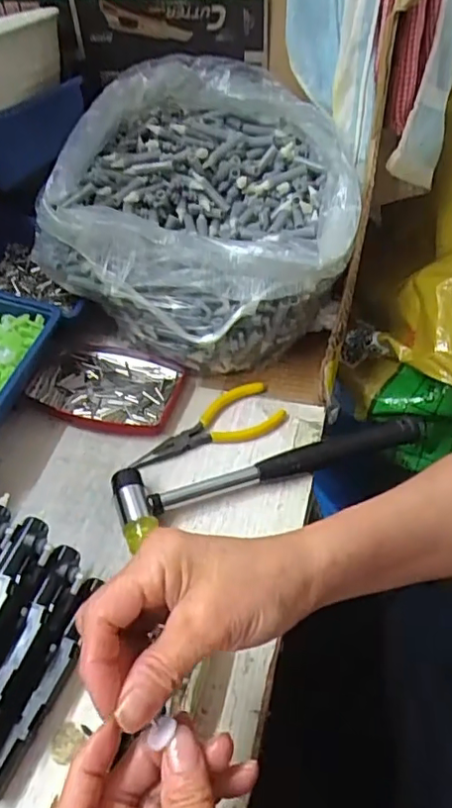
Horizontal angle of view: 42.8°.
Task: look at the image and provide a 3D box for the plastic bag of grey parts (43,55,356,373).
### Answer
[{"bbox_3d":[-0.015,-0.170,0.517,0.246,0.163,0.245,11,48,10],"label":"plastic bag of grey parts"}]

